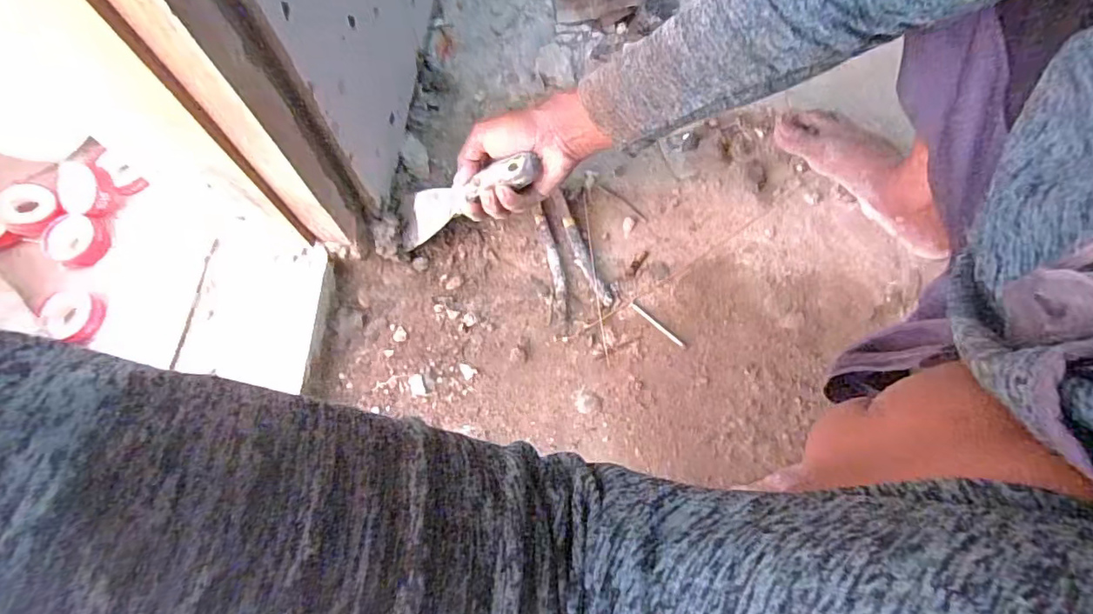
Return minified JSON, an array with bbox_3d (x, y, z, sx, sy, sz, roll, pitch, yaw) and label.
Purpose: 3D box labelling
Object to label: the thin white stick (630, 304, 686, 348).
[{"bbox_3d":[0.120,0.020,0.591,0.072,0.004,0.006,40,75,13],"label":"thin white stick"}]

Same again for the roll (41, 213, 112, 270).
[{"bbox_3d":[-0.494,-0.071,0.575,0.058,0.026,0.055,-1,71,2],"label":"roll"}]

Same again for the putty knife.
[{"bbox_3d":[-0.090,-0.112,0.557,0.204,0.020,0.060,-14,63,42],"label":"putty knife"}]

